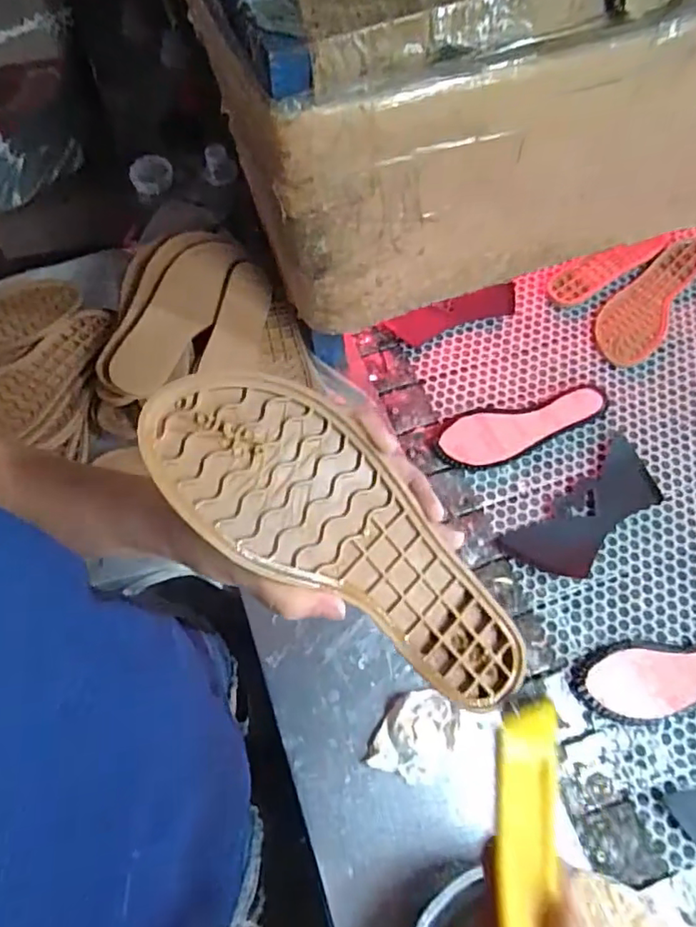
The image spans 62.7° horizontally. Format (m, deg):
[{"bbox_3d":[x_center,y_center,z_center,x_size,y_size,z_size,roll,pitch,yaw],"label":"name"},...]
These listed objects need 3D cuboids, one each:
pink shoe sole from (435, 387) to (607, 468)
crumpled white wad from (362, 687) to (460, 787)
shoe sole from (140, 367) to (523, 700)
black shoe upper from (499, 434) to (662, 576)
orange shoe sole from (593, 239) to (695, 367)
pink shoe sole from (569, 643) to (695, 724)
[{"bbox_3d":[0.228,-0.047,0.736,0.220,0.016,0.074,-13,65,-5],"label":"pink shoe sole"},{"bbox_3d":[0.067,0.268,0.560,0.068,0.030,0.085,27,69,13],"label":"crumpled white wad"},{"bbox_3d":[0.006,0.043,0.293,0.237,0.016,0.079,42,69,-16],"label":"shoe sole"},{"bbox_3d":[0.291,0.061,0.690,0.213,0.010,0.091,-35,63,-14],"label":"black shoe upper"},{"bbox_3d":[0.426,-0.234,0.809,0.086,0.035,0.226,32,69,16],"label":"orange shoe sole"},{"bbox_3d":[0.360,0.224,0.607,0.234,0.015,0.075,-7,64,-2],"label":"pink shoe sole"}]

